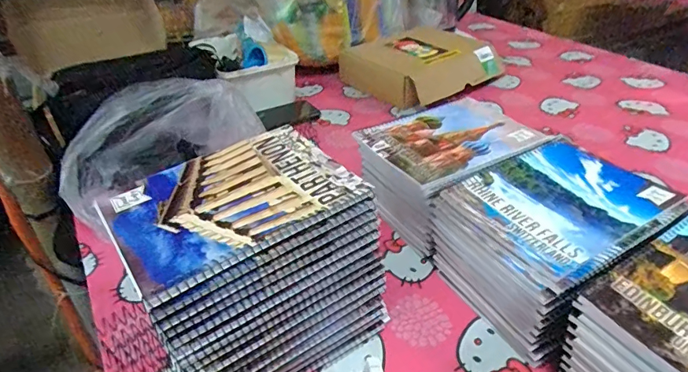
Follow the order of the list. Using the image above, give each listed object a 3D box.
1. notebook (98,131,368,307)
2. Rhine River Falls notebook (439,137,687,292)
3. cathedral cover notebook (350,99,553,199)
[{"bbox_3d":[-0.095,0.008,0.393,0.199,0.011,0.141,-25,42,-29],"label":"notebook"},{"bbox_3d":[0.222,0.013,0.468,0.197,0.013,0.148,-21,40,-24],"label":"Rhine River Falls notebook"},{"bbox_3d":[0.138,-0.061,0.575,0.202,0.008,0.154,-21,40,-24],"label":"cathedral cover notebook"}]

